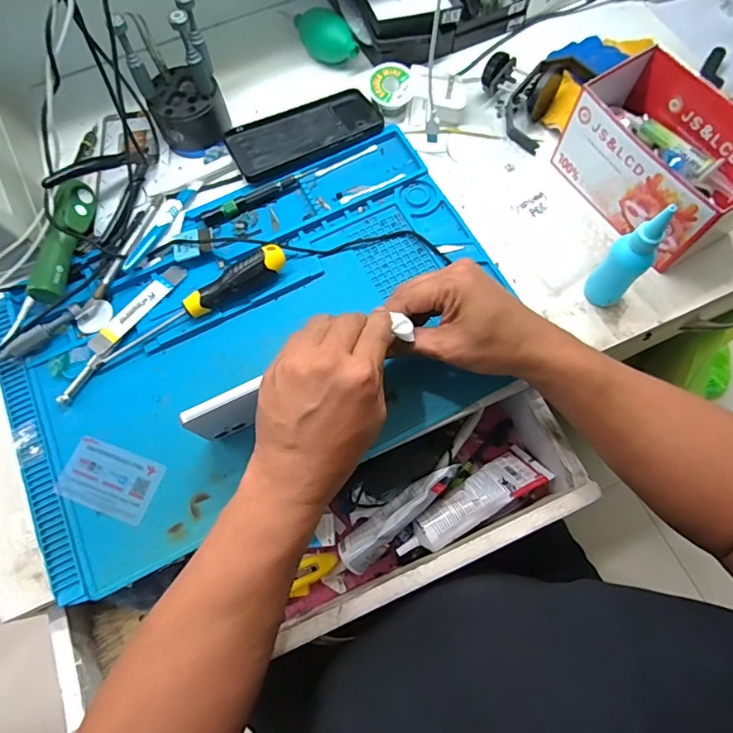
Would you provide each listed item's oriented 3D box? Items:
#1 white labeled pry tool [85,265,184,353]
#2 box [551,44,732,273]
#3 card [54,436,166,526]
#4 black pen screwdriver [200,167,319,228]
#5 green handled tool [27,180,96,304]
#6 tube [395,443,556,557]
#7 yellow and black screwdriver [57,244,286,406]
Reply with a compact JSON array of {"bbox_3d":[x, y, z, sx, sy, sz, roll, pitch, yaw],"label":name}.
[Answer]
[{"bbox_3d":[-0.224,-0.060,0.451,0.023,0.009,0.112,32,75,12],"label":"white labeled pry tool"},{"bbox_3d":[0.277,-0.198,0.443,0.100,0.087,0.177,-32,72,-9],"label":"box"},{"bbox_3d":[-0.223,0.097,0.403,0.083,0.004,0.053,19,72,8],"label":"card"},{"bbox_3d":[-0.112,-0.181,0.491,0.129,0.010,0.015,-28,72,-8],"label":"black pen screwdriver"},{"bbox_3d":[-0.300,-0.127,0.461,0.028,0.035,0.134,5,71,4],"label":"green handled tool"},{"bbox_3d":[0.105,0.136,0.457,0.162,0.034,0.043,-33,73,-9],"label":"tube"},{"bbox_3d":[-0.182,-0.044,0.434,0.239,0.032,0.024,-32,72,-9],"label":"yellow and black screwdriver"}]

